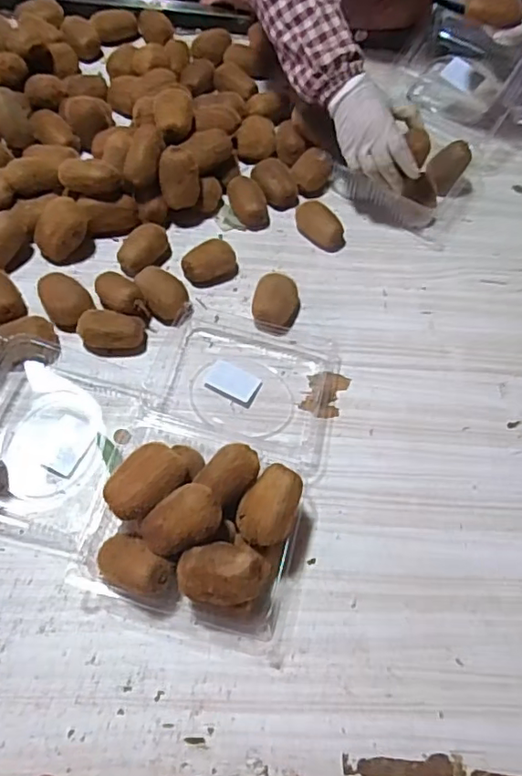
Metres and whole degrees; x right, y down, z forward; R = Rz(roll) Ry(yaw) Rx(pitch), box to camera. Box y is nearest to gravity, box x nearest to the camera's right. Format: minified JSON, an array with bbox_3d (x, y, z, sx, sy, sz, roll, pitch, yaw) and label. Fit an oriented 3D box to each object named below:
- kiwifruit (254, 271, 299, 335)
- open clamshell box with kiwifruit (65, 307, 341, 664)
[{"bbox_3d":[0.018,-0.108,0.700,0.057,0.045,0.072,11,63,2],"label":"kiwifruit"},{"bbox_3d":[-0.041,0.060,0.590,0.213,0.104,0.360,15,63,4],"label":"open clamshell box with kiwifruit"}]

